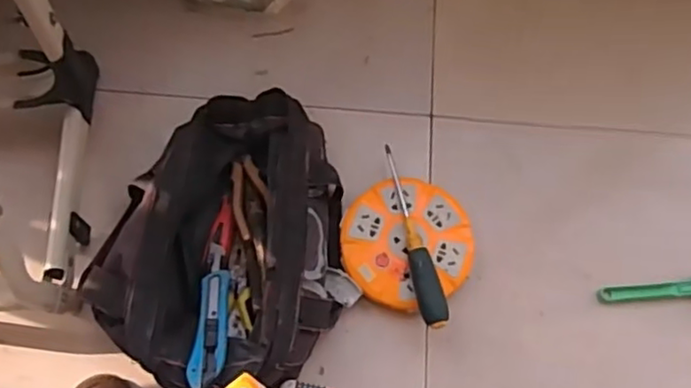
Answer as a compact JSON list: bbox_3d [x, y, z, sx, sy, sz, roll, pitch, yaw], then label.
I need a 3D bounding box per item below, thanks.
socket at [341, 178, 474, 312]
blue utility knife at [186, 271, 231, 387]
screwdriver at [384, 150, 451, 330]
[{"bbox_3d":[0.073,0.059,0.748,0.150,0.039,0.152,1,72,-3],"label":"socket"},{"bbox_3d":[-0.139,0.139,0.652,0.033,0.014,0.132,1,51,-1],"label":"blue utility knife"},{"bbox_3d":[0.075,0.046,0.723,0.029,0.025,0.219,-14,74,-8],"label":"screwdriver"}]

